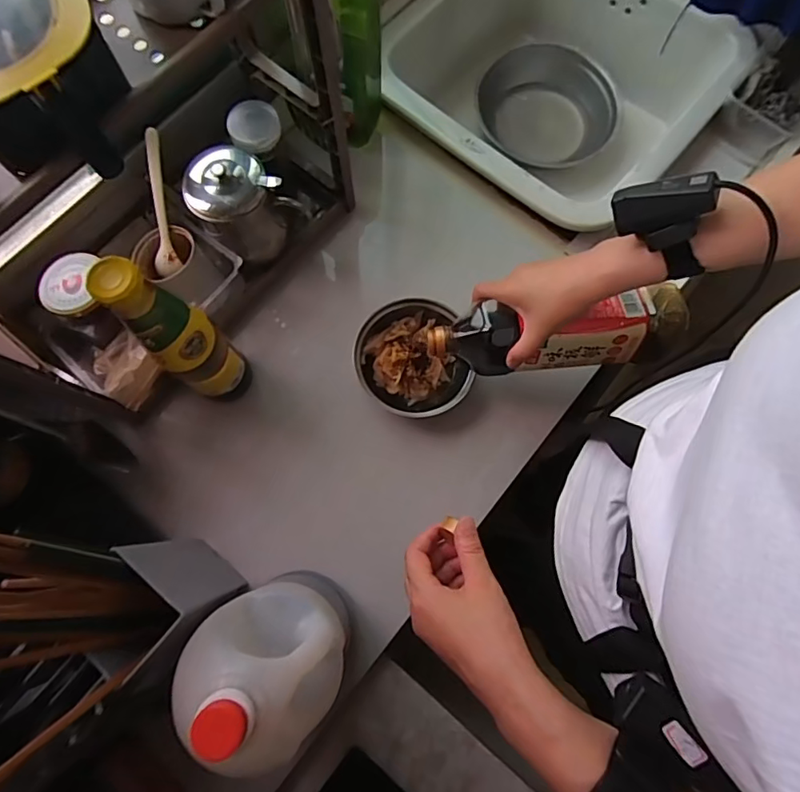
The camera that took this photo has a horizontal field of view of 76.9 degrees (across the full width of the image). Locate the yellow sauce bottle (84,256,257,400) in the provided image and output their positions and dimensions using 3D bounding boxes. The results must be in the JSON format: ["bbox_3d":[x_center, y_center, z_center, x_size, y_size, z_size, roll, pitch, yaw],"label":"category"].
[{"bbox_3d":[-0.208,-0.054,0.497,0.059,0.260,0.064,0,77,-1],"label":"yellow sauce bottle"}]

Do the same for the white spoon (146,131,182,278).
[{"bbox_3d":[-0.266,-0.213,0.563,0.027,0.021,0.149,3,115,0],"label":"white spoon"}]

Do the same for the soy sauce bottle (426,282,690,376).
[{"bbox_3d":[0.167,-0.070,0.535,0.269,0.069,0.075,-4,77,2],"label":"soy sauce bottle"}]

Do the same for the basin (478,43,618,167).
[{"bbox_3d":[0.247,-0.486,0.852,0.221,0.068,0.230,0,77,-1],"label":"basin"}]

